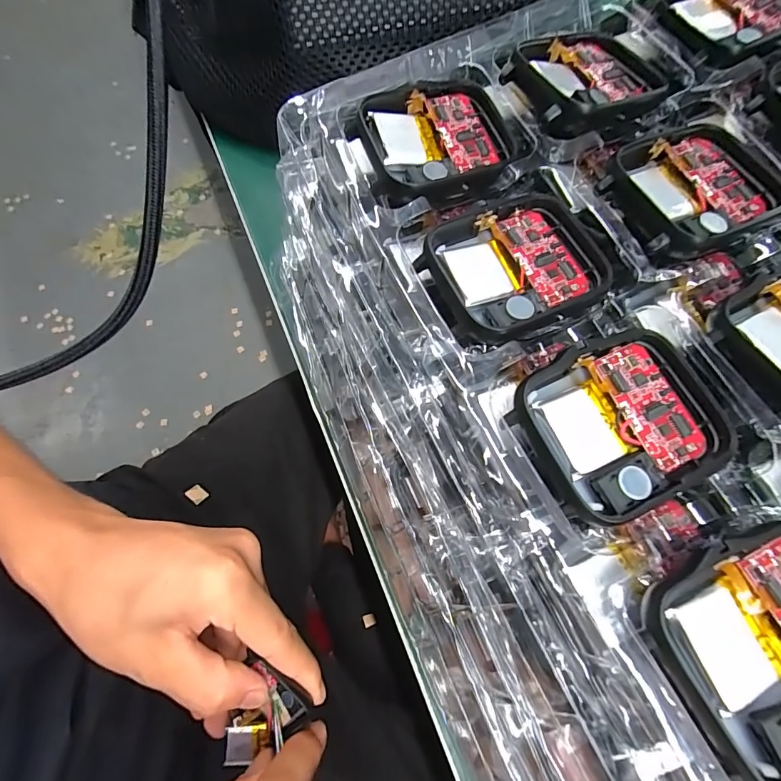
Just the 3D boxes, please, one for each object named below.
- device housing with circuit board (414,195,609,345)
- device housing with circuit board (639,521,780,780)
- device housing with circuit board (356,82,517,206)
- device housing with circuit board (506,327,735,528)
[{"bbox_3d":[0.033,-0.034,0.109,0.049,0.008,0.037,-27,73,-7],"label":"device housing with circuit board"},{"bbox_3d":[0.076,0.049,0.077,0.046,0.005,0.038,-25,73,-7],"label":"device housing with circuit board"},{"bbox_3d":[0.016,-0.074,0.123,0.045,0.009,0.041,-19,72,-5],"label":"device housing with circuit board"},{"bbox_3d":[0.054,0.007,0.095,0.045,0.005,0.037,-23,73,-6],"label":"device housing with circuit board"}]

